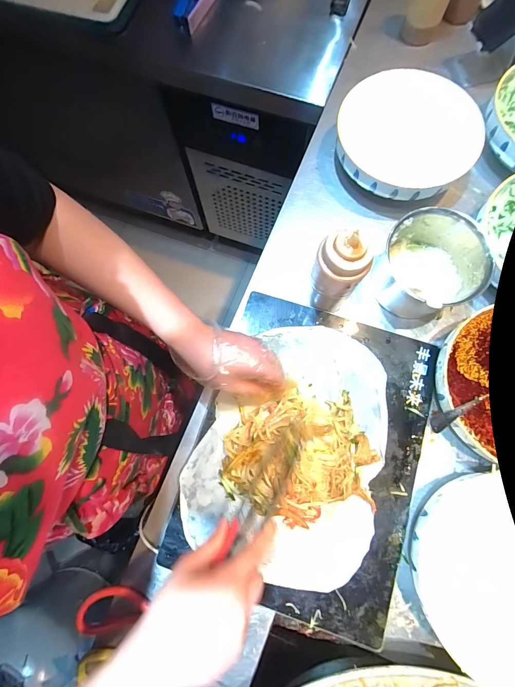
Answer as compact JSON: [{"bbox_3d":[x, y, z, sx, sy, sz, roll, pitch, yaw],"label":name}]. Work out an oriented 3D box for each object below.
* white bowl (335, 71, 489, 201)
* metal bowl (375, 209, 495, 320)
[{"bbox_3d":[0.248,-0.338,0.531,0.228,0.068,0.228,0,77,0],"label":"white bowl"},{"bbox_3d":[0.254,-0.113,0.466,0.126,0.103,0.127,0,77,0],"label":"metal bowl"}]

